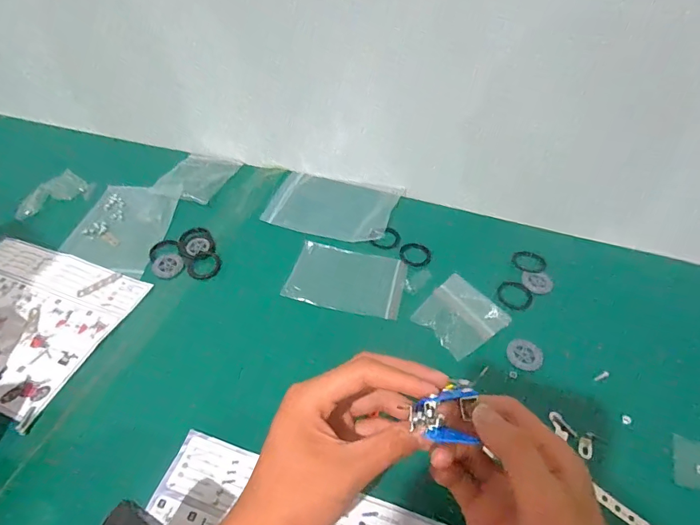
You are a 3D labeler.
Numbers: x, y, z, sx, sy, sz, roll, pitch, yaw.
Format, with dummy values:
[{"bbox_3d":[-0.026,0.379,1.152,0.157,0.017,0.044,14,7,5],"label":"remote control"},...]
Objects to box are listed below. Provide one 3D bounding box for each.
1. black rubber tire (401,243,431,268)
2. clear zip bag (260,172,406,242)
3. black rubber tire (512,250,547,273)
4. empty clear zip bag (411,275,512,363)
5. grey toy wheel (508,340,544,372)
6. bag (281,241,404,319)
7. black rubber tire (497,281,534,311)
[{"bbox_3d":[0.080,-0.010,0.509,0.039,0.004,0.036,0,48,0],"label":"black rubber tire"},{"bbox_3d":[-0.023,-0.077,0.560,0.161,0.005,0.118,13,49,12],"label":"clear zip bag"},{"bbox_3d":[0.212,-0.001,0.498,0.034,0.007,0.037,0,48,0],"label":"black rubber tire"},{"bbox_3d":[0.115,0.054,0.439,0.081,0.009,0.077,-30,54,-24],"label":"empty clear zip bag"},{"bbox_3d":[0.174,0.091,0.416,0.031,0.008,0.033,0,48,0],"label":"grey toy wheel"},{"bbox_3d":[-0.003,0.019,0.479,0.126,0.004,0.084,12,51,8],"label":"bag"},{"bbox_3d":[0.184,0.038,0.468,0.039,0.009,0.038,0,48,0],"label":"black rubber tire"}]

